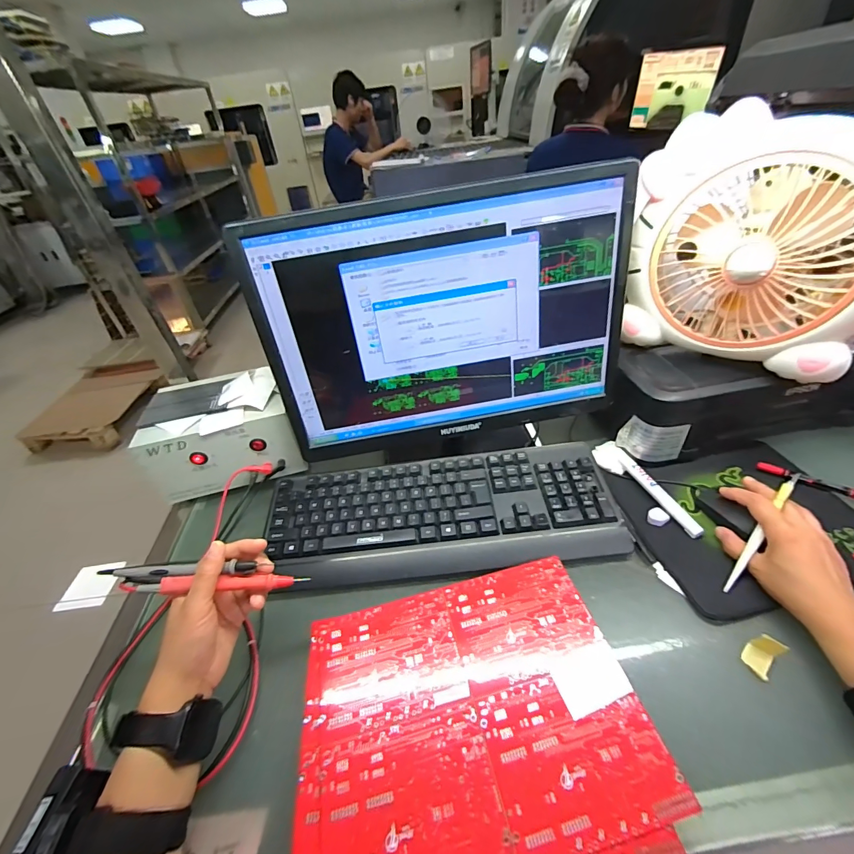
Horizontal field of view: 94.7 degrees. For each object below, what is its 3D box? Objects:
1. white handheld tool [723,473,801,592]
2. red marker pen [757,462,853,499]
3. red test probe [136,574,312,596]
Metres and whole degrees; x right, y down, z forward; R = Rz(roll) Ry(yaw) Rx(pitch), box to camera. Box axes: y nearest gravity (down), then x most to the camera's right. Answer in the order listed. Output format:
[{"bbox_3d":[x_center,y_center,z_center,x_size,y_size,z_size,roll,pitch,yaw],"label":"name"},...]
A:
[{"bbox_3d":[0.351,0.110,0.414,0.009,0.011,0.149,32,84,38],"label":"white handheld tool"},{"bbox_3d":[0.500,0.073,0.493,0.139,0.016,0.016,18,46,28],"label":"red marker pen"},{"bbox_3d":[-0.180,0.142,0.358,0.137,0.014,0.015,3,37,-14],"label":"red test probe"}]

